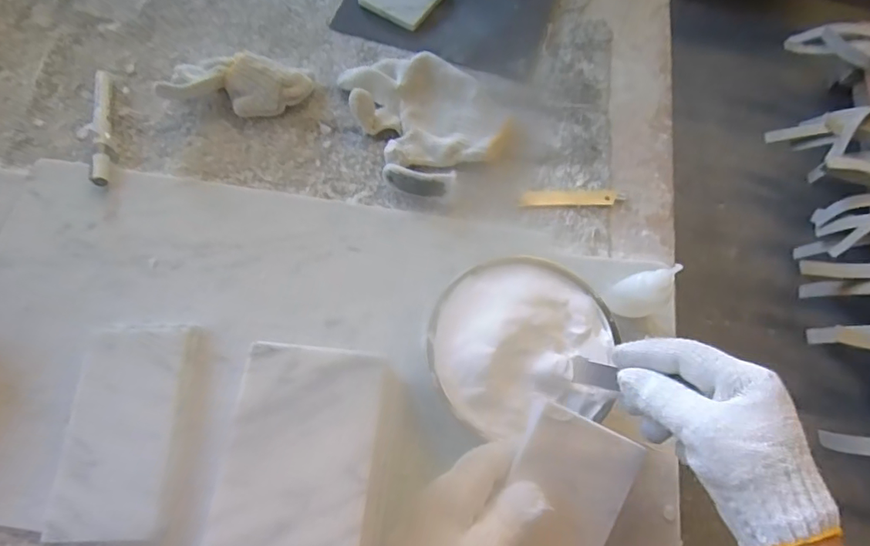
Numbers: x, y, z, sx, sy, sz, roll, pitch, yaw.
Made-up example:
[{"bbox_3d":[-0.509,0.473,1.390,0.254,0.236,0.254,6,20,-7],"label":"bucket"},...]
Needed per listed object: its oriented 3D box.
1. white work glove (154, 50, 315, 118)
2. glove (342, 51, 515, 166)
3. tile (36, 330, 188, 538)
[{"bbox_3d":[-0.200,-0.186,0.495,0.144,0.044,0.054,4,69,0],"label":"white work glove"},{"bbox_3d":[-0.010,-0.167,0.499,0.126,0.030,0.152,-32,73,-13],"label":"glove"},{"bbox_3d":[-0.236,0.115,0.376,0.069,0.018,0.153,2,69,-1],"label":"tile"}]

